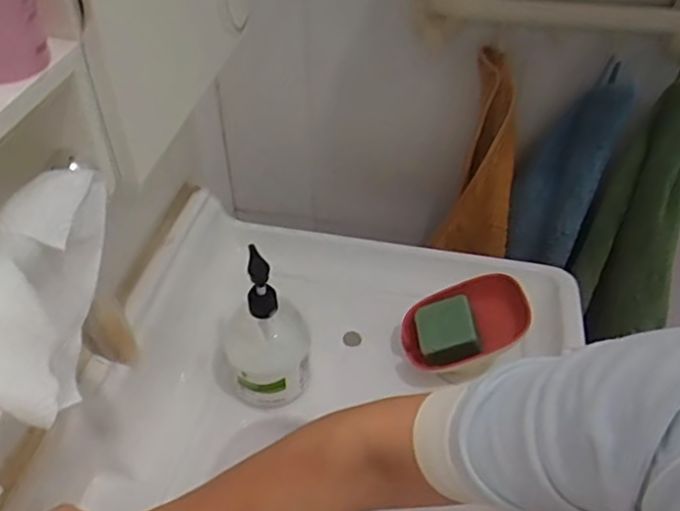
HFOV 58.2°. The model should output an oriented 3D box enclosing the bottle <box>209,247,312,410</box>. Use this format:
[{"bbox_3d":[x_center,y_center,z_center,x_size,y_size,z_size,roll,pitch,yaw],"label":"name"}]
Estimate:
[{"bbox_3d":[-0.079,0.070,0.589,0.095,0.163,0.082,-11,46,-12],"label":"bottle"}]

